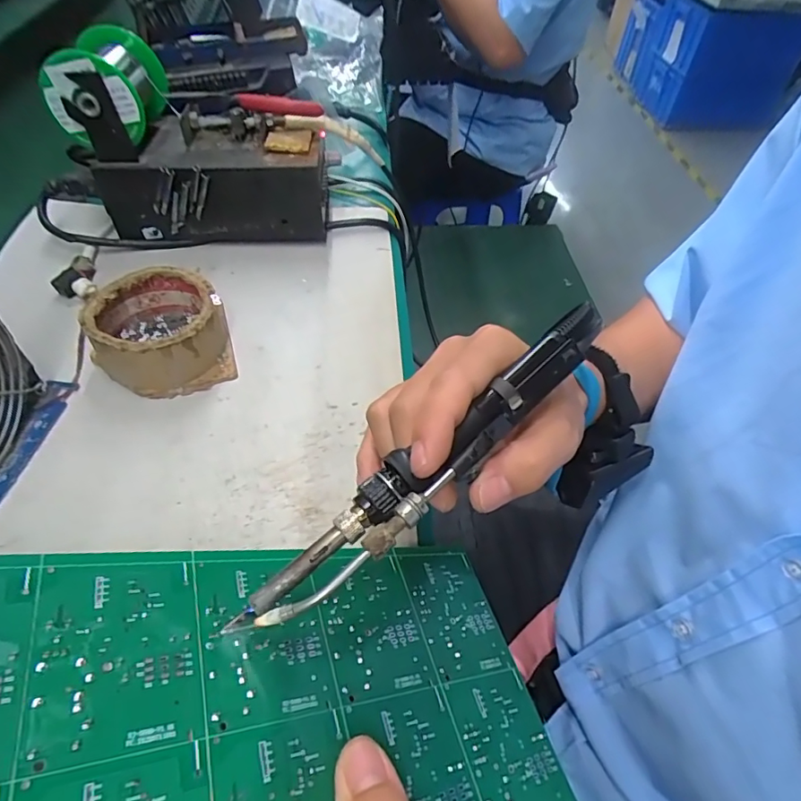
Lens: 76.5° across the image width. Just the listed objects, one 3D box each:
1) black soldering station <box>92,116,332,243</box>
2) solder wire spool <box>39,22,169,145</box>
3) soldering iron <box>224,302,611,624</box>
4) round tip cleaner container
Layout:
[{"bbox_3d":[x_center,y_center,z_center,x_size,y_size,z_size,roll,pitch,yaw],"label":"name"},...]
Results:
[{"bbox_3d":[-0.154,-0.185,0.445,0.176,0.079,0.085,3,51,-1],"label":"black soldering station"},{"bbox_3d":[-0.225,-0.244,0.392,0.065,0.062,0.079,0,51,-3],"label":"solder wire spool"},{"bbox_3d":[0.023,0.020,0.216,0.205,0.015,0.028,-39,62,-19],"label":"soldering iron"},{"bbox_3d":[-0.167,-0.050,0.353,0.087,0.045,0.093,-21,55,-19],"label":"round tip cleaner container"}]

